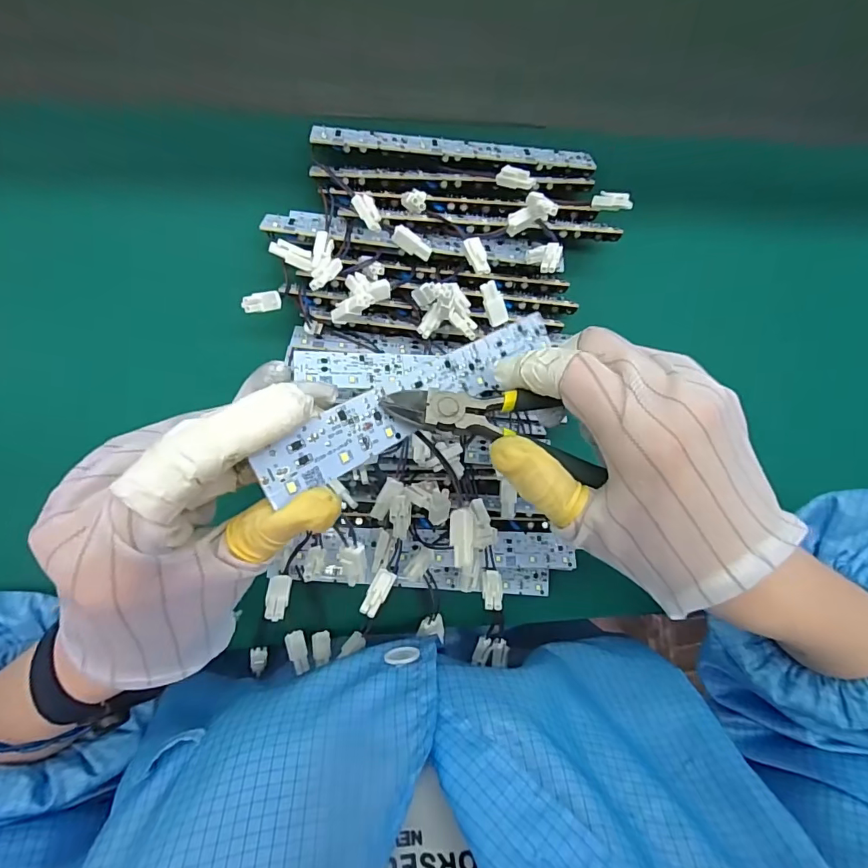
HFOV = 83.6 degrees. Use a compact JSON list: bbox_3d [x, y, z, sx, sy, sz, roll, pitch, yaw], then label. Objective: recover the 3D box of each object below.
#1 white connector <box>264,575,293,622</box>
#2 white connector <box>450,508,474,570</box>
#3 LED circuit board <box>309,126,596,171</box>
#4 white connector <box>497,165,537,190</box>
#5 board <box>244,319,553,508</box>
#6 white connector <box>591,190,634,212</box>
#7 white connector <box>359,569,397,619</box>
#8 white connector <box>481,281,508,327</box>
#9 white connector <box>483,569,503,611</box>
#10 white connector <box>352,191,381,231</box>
[{"bbox_3d":[-0.076,0.080,0.238,0.011,0.024,0.005,-4,127,-8],"label":"white connector"},{"bbox_3d":[0.013,0.048,0.222,0.010,0.009,0.027,2,71,-8],"label":"white connector"},{"bbox_3d":[0.015,-0.192,0.326,0.188,0.006,0.018,2,68,-7],"label":"LED circuit board"},{"bbox_3d":[0.052,-0.162,0.307,0.027,0.009,0.009,26,84,25],"label":"white connector"},{"bbox_3d":[0.004,-0.021,0.222,0.186,0.004,0.024,-32,103,-41],"label":"board"},{"bbox_3d":[0.118,-0.154,0.321,0.027,0.010,0.008,21,84,32],"label":"white connector"},{"bbox_3d":[-0.030,0.084,0.258,0.011,0.004,0.025,33,61,-6],"label":"white connector"},{"bbox_3d":[0.034,-0.074,0.275,0.012,0.004,0.025,-28,118,-8],"label":"white connector"},{"bbox_3d":[0.031,0.080,0.252,0.009,0.023,0.007,12,128,-7],"label":"white connector"},{"bbox_3d":[-0.039,-0.133,0.290,0.013,0.004,0.025,-25,79,-8],"label":"white connector"}]

